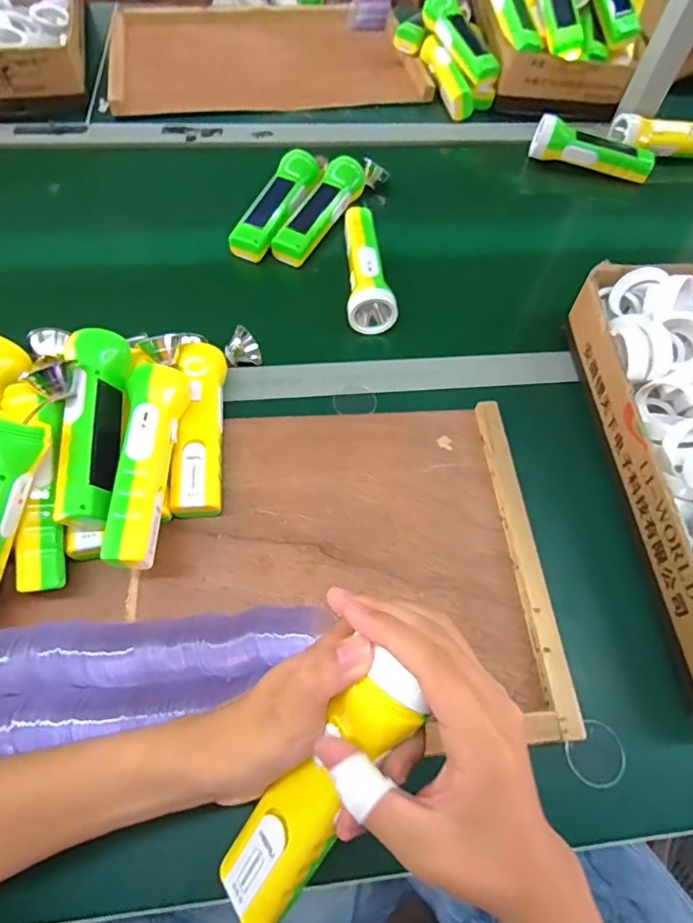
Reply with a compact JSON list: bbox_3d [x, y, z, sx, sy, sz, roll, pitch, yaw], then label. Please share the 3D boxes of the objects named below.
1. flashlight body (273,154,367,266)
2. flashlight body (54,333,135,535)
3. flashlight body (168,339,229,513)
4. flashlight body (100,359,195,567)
[{"bbox_3d":[-0.032,-0.316,0.641,0.047,0.037,0.178,26,64,11],"label":"flashlight body"},{"bbox_3d":[-0.207,-0.028,0.417,0.049,0.055,0.167,-5,62,-5],"label":"flashlight body"},{"bbox_3d":[-0.133,-0.029,0.467,0.040,0.043,0.167,-2,62,-4],"label":"flashlight body"},{"bbox_3d":[-0.164,0.003,0.409,0.046,0.048,0.170,4,62,-1],"label":"flashlight body"}]

